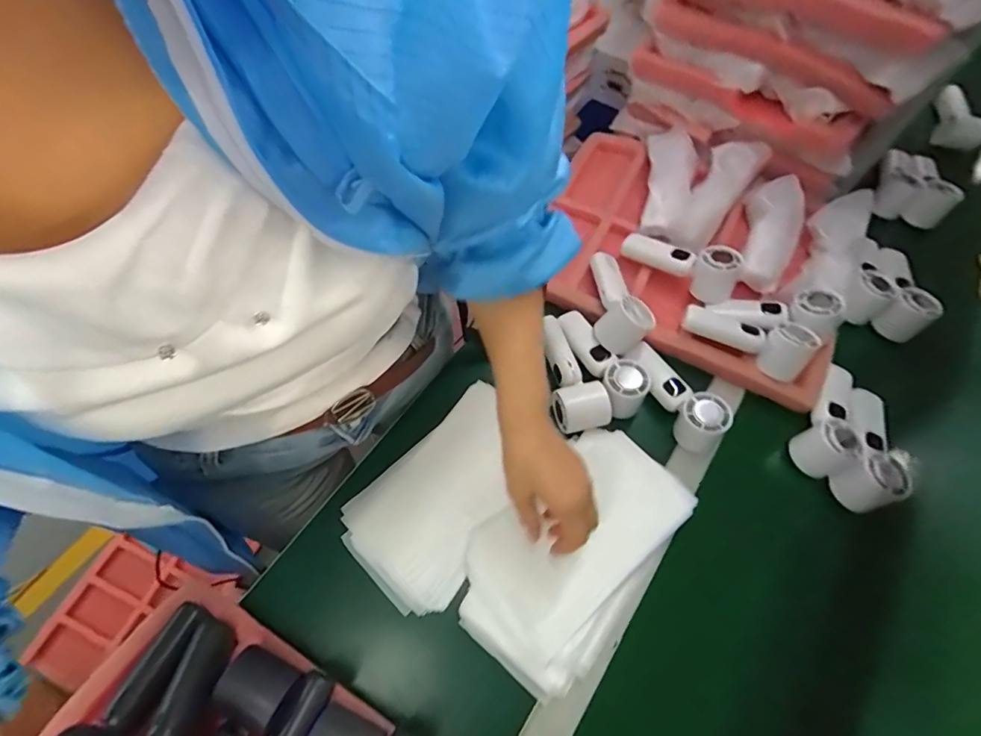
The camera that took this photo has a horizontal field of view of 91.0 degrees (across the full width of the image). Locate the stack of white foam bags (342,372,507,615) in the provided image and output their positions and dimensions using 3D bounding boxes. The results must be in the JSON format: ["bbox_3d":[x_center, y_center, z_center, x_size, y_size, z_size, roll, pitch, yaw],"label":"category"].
[{"bbox_3d":[-0.046,0.143,0.559,0.147,0.020,0.238,39,68,17],"label":"stack of white foam bags"}]

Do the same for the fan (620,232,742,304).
[{"bbox_3d":[0.258,-0.147,0.661,0.156,0.055,0.050,32,65,28],"label":"fan"}]

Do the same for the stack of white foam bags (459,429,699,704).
[{"bbox_3d":[0.088,0.192,0.527,0.165,0.025,0.268,37,67,17],"label":"stack of white foam bags"}]

